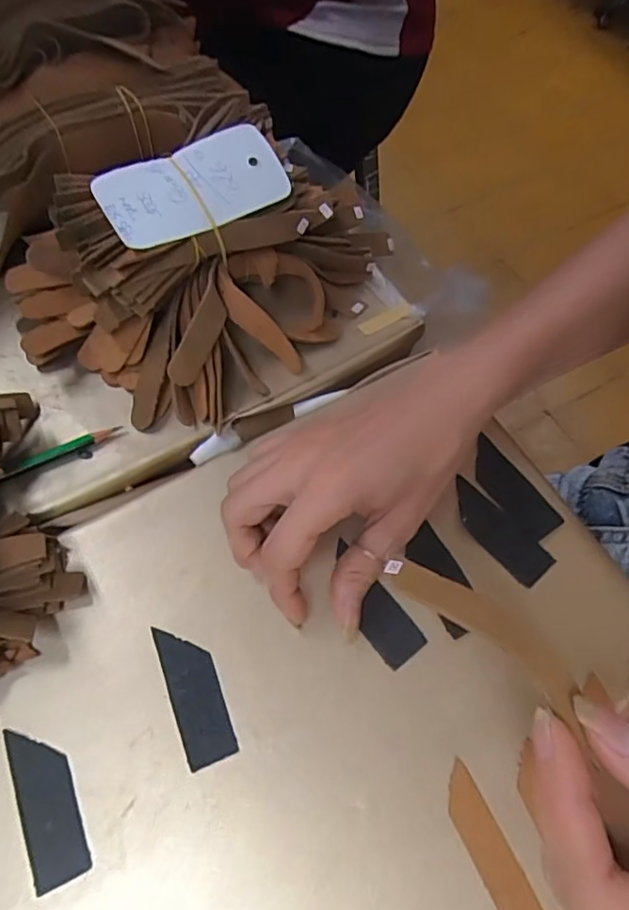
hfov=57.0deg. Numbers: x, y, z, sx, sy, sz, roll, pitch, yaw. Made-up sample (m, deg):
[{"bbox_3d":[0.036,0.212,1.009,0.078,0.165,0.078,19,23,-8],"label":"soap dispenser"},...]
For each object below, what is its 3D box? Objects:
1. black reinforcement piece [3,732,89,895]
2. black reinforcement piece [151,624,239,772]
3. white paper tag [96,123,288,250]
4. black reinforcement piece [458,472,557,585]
[{"bbox_3d":[-0.115,0.148,0.249,0.023,0.004,0.063,-22,65,-13],"label":"black reinforcement piece"},{"bbox_3d":[-0.056,0.109,0.269,0.023,0.004,0.063,-19,64,-11],"label":"black reinforcement piece"},{"bbox_3d":[-0.066,-0.150,0.325,0.103,0.006,0.051,-27,85,-15],"label":"white paper tag"},{"bbox_3d":[0.097,0.039,0.307,0.023,0.004,0.063,-38,71,-16],"label":"black reinforcement piece"}]

